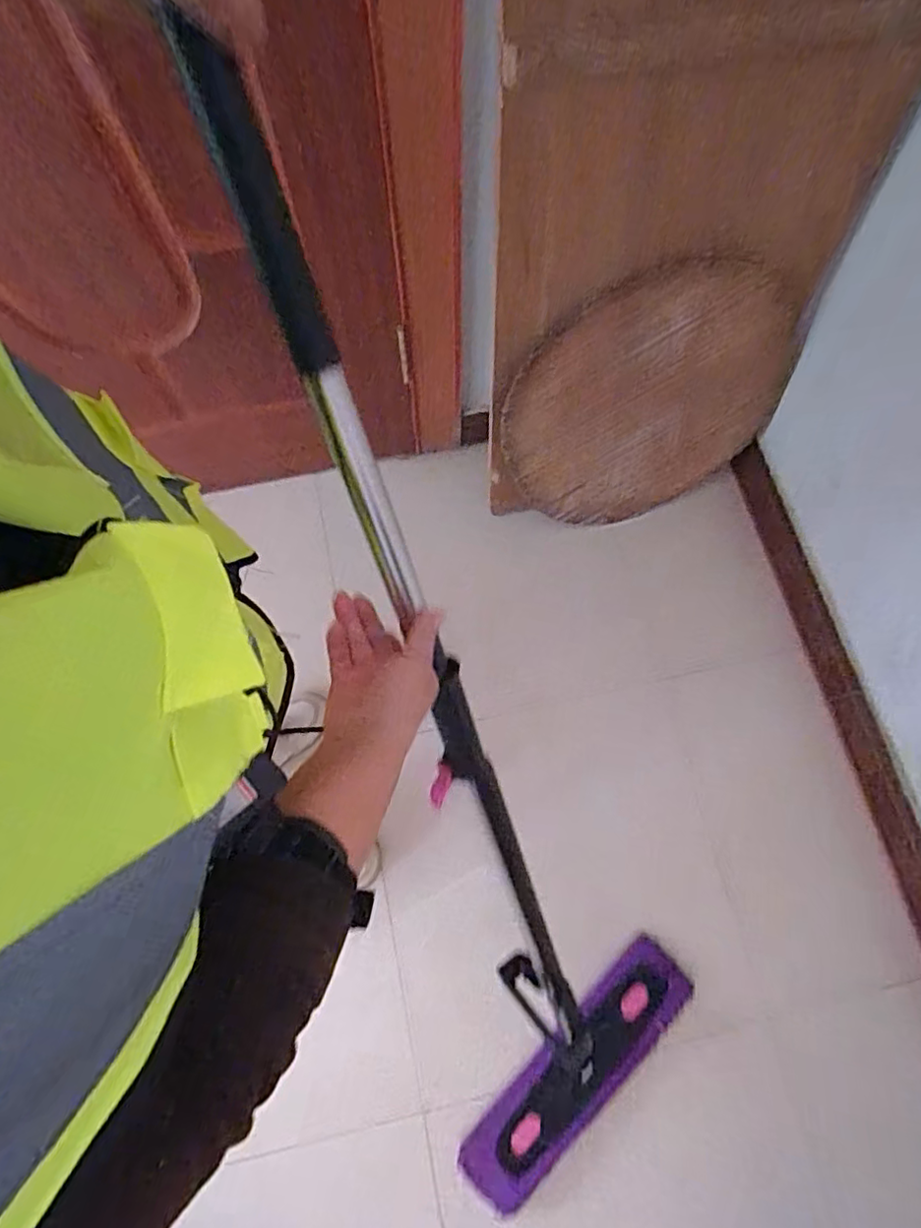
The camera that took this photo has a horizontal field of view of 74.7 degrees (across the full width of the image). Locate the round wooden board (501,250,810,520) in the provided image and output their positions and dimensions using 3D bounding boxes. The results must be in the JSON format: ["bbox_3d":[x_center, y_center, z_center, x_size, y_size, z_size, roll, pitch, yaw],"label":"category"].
[{"bbox_3d":[0.336,-0.363,1.091,0.505,0.445,0.033,-23,50,20],"label":"round wooden board"}]

